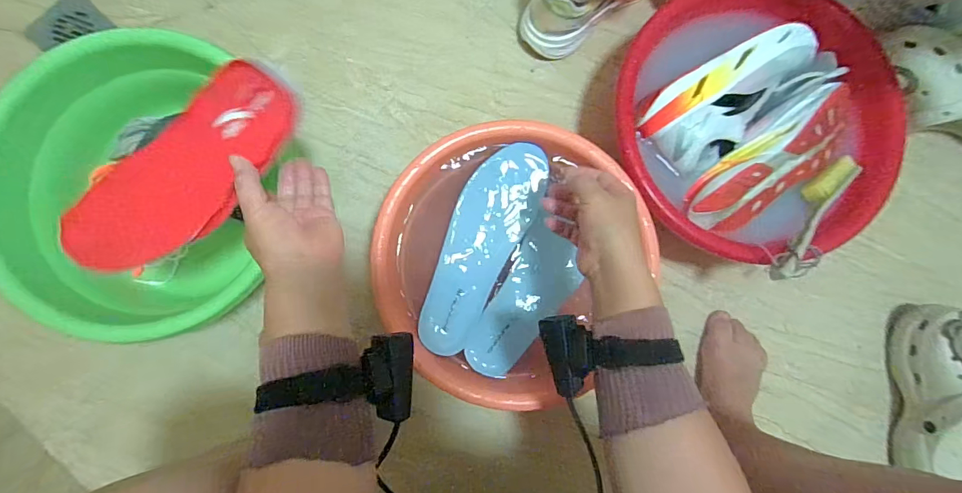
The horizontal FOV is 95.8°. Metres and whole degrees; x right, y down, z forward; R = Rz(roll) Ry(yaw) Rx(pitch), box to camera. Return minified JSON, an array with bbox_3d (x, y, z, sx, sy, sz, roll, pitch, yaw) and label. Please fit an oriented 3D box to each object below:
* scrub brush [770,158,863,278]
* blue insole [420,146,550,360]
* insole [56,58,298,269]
[{"bbox_3d":[0.416,-0.041,0.544,0.033,0.029,0.217,41,69,2],"label":"scrub brush"},{"bbox_3d":[-0.005,-0.001,0.557,0.094,0.028,0.277,28,85,0],"label":"blue insole"},{"bbox_3d":[-0.278,-0.068,0.414,0.235,0.052,0.083,-45,88,-2],"label":"insole"}]

